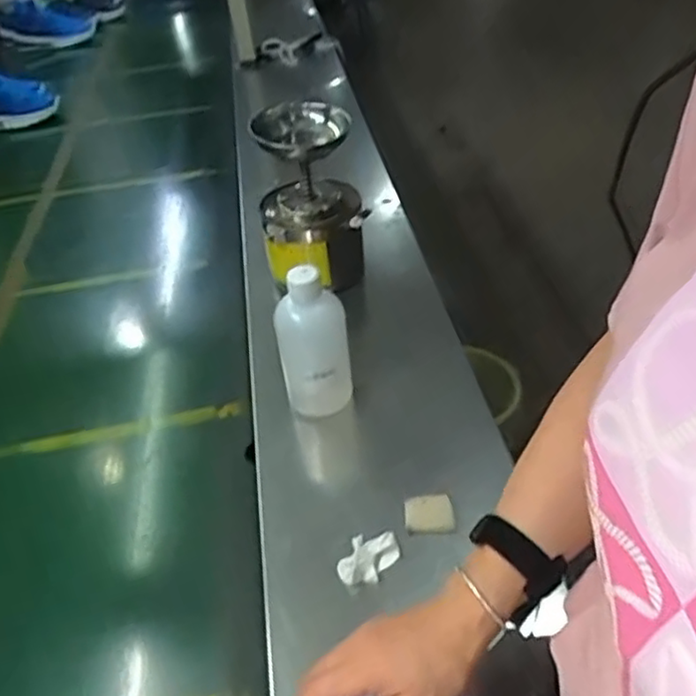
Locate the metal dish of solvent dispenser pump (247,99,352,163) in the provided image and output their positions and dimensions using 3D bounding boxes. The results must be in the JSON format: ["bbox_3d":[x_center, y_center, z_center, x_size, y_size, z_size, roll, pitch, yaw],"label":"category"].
[{"bbox_3d":[-0.064,-0.284,0.891,0.121,0.052,0.121,-24,43,-20],"label":"metal dish of solvent dispenser pump"}]

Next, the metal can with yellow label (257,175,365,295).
[{"bbox_3d":[-0.048,-0.164,0.977,0.142,0.120,0.130,-11,40,-5],"label":"metal can with yellow label"}]

